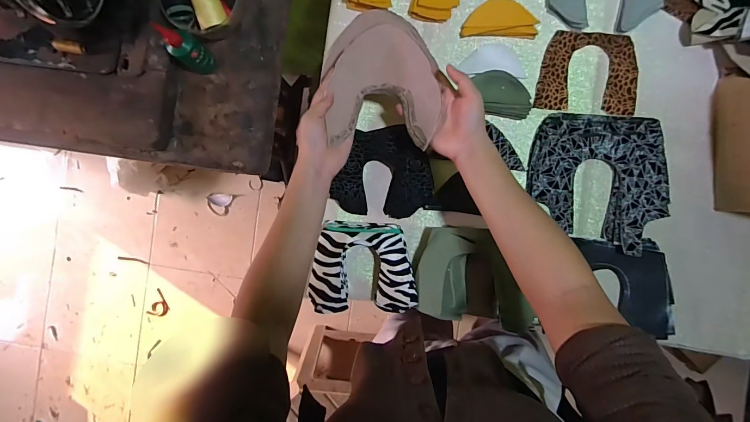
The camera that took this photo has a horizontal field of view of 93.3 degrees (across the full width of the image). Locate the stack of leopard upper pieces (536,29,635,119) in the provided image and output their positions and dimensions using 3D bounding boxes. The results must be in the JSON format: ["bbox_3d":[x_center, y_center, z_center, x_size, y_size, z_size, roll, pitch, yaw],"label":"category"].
[{"bbox_3d":[0.332,-0.215,0.550,0.144,0.011,0.121,7,91,3],"label":"stack of leopard upper pieces"}]

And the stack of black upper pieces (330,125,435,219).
[{"bbox_3d":[0.012,-0.059,0.562,0.155,0.028,0.137,-3,91,3],"label":"stack of black upper pieces"}]

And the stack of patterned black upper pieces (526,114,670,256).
[{"bbox_3d":[0.339,-0.047,0.538,0.196,0.027,0.192,7,91,3],"label":"stack of patterned black upper pieces"}]

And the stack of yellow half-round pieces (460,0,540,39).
[{"bbox_3d":[0.194,-0.300,0.550,0.111,0.010,0.057,3,91,3],"label":"stack of yellow half-round pieces"}]

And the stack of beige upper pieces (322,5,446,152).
[{"bbox_3d":[0.009,-0.181,0.479,0.145,0.044,0.187,-6,91,3],"label":"stack of beige upper pieces"}]

